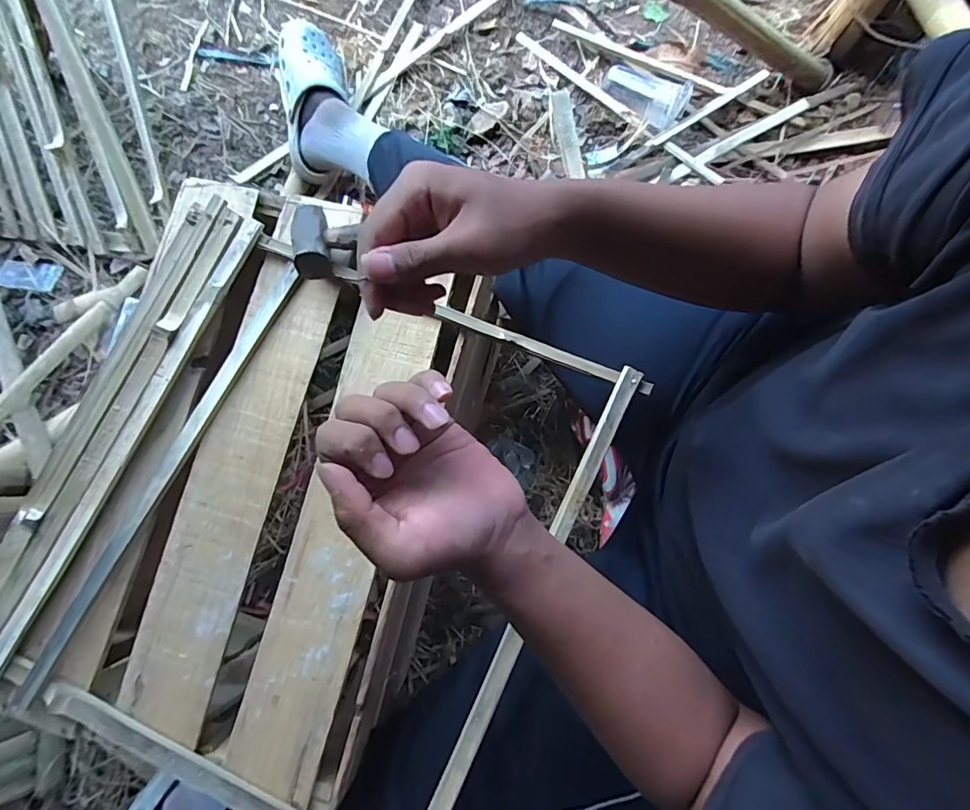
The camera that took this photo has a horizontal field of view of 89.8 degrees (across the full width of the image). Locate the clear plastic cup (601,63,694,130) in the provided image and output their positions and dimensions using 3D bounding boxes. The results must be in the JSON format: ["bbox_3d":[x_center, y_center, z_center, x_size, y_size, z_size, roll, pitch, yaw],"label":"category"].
[{"bbox_3d":[0.300,-0.593,0.924,0.163,0.068,0.078,33,81,5],"label":"clear plastic cup"}]

